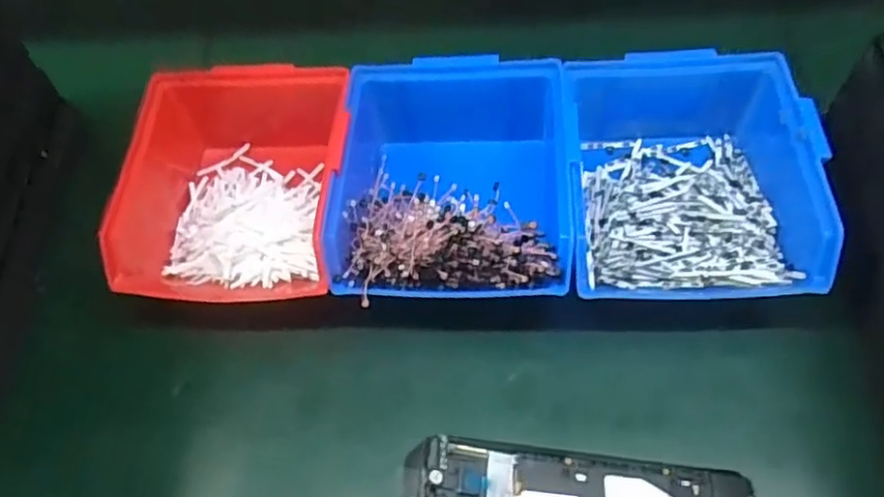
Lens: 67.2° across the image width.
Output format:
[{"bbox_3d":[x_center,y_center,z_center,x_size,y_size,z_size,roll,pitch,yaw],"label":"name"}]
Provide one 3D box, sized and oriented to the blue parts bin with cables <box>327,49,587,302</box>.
[{"bbox_3d":[0.009,-0.037,0.370,0.127,0.059,0.147,1,60,4],"label":"blue parts bin with cables"}]

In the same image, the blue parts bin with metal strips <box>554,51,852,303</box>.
[{"bbox_3d":[0.129,-0.039,0.363,0.121,0.063,0.144,0,60,4],"label":"blue parts bin with metal strips"}]

